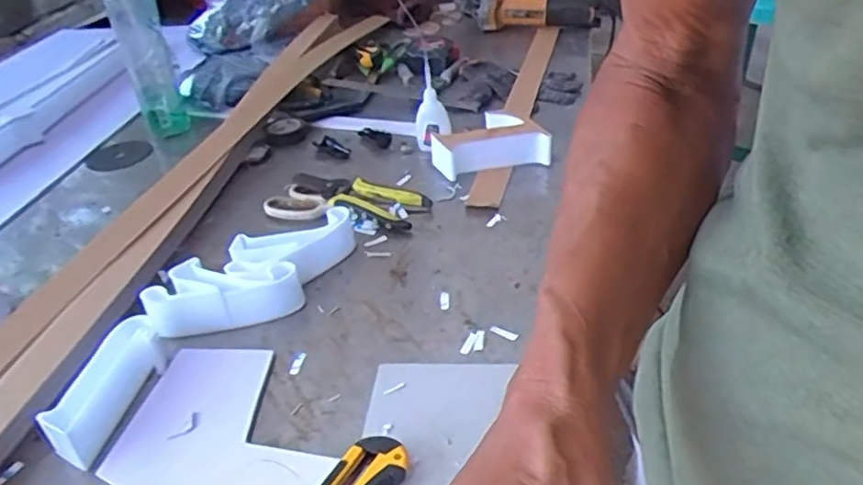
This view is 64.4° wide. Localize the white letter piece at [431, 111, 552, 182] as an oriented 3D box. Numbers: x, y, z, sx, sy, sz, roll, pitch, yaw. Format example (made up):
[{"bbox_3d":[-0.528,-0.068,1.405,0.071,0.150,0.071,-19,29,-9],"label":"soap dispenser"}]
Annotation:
[{"bbox_3d":[0.069,-0.121,0.836,0.135,0.046,0.080,-9,34,-6],"label":"white letter piece"}]

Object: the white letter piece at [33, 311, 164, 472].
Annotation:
[{"bbox_3d":[-0.259,0.113,0.547,0.040,0.040,0.130,1,35,9],"label":"white letter piece"}]

